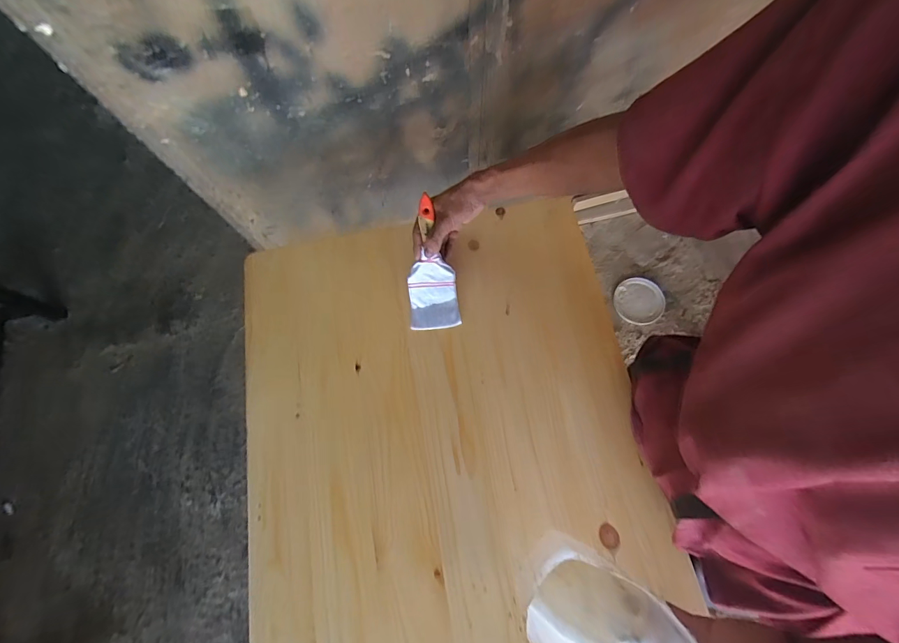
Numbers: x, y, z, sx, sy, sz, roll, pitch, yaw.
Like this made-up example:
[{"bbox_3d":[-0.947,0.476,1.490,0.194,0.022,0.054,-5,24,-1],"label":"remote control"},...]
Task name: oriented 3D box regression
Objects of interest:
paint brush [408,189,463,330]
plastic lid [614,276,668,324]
[{"bbox_3d":[-0.030,-0.088,0.620,0.076,0.013,0.203,-6,105,0],"label":"paint brush"},{"bbox_3d":[0.695,-0.074,1.441,0.169,0.015,0.179,0,74,2],"label":"plastic lid"}]

